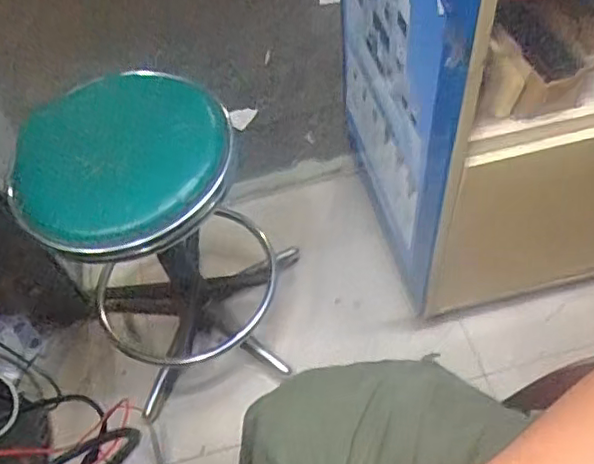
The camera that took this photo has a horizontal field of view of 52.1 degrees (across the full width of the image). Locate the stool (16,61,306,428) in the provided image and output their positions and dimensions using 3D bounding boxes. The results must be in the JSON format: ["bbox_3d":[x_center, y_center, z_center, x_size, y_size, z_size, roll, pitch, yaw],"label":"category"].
[{"bbox_3d":[-0.196,0.024,1.055,0.366,0.553,0.334,-21,57,-9],"label":"stool"}]

